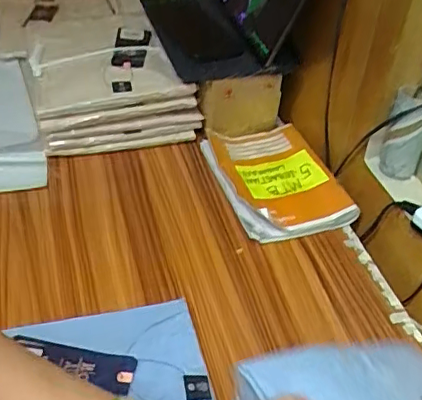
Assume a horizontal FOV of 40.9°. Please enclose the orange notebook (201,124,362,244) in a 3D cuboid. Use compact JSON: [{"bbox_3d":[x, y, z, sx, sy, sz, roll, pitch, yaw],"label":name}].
[{"bbox_3d":[0.083,-0.030,0.745,0.143,0.029,0.200,-10,43,-17],"label":"orange notebook"}]

